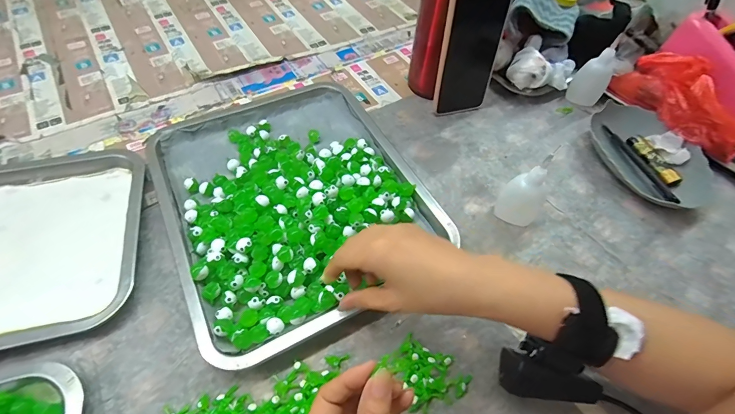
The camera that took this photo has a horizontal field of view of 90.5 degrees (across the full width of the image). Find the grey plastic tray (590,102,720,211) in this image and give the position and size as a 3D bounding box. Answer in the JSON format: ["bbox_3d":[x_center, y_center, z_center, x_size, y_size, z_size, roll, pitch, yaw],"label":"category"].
[{"bbox_3d":[0.356,-0.068,0.466,0.105,0.030,0.159,-26,61,-20],"label":"grey plastic tray"}]

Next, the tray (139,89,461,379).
[{"bbox_3d":[-0.084,-0.020,0.400,0.257,0.036,0.308,-24,60,-19],"label":"tray"}]

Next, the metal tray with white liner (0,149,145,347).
[{"bbox_3d":[-0.390,0.041,0.351,0.313,0.018,0.213,-10,57,-11],"label":"metal tray with white liner"}]

